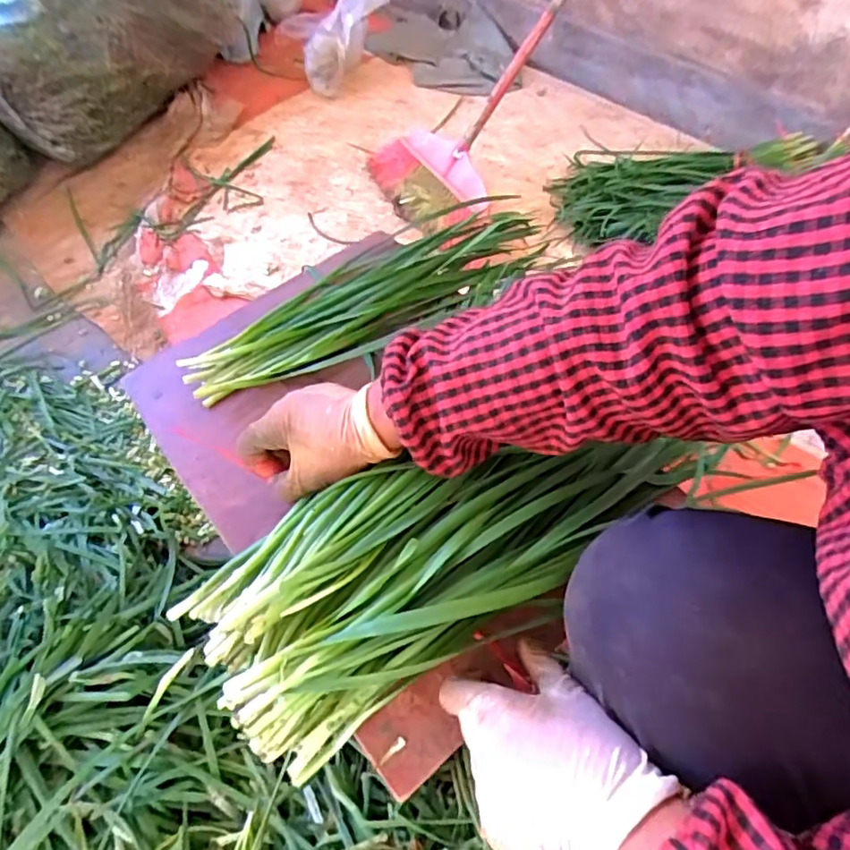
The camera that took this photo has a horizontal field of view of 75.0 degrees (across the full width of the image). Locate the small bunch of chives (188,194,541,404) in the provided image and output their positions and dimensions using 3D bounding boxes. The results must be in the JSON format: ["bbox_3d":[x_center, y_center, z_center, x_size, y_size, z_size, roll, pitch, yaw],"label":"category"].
[{"bbox_3d":[-0.051,-0.141,0.581,0.407,0.033,0.131,-32,60,-18],"label":"small bunch of chives"}]

